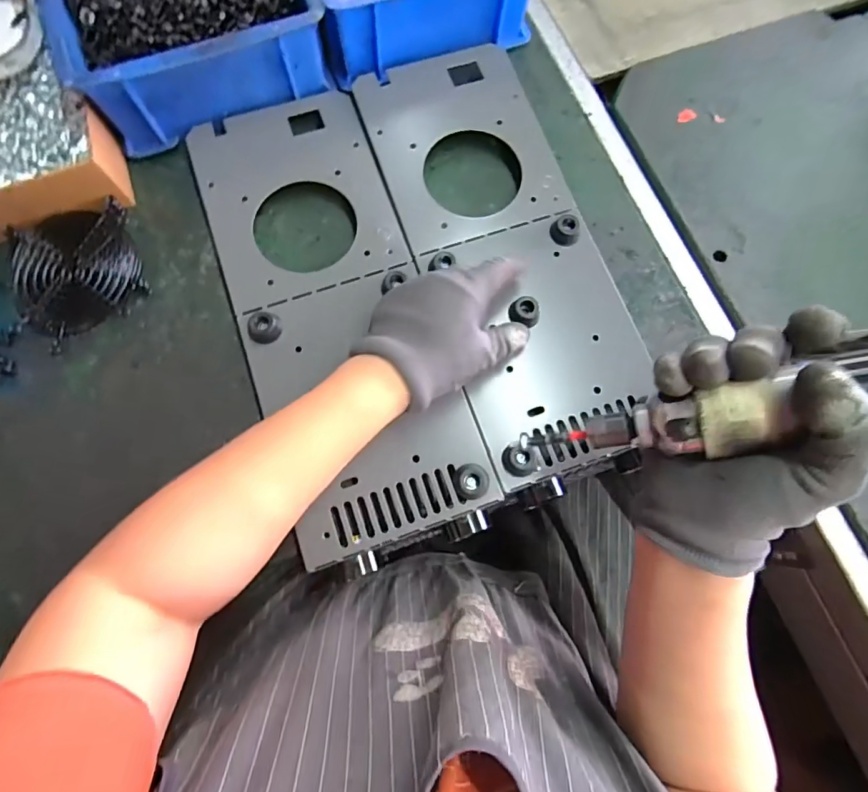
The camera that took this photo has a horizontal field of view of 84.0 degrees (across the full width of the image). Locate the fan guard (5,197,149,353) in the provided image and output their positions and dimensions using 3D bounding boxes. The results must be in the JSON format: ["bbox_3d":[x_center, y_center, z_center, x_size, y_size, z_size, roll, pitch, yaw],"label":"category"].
[{"bbox_3d":[-0.291,-0.104,0.394,0.093,0.017,0.101,-24,88,-10],"label":"fan guard"}]

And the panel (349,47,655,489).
[{"bbox_3d":[0.056,-0.127,0.402,0.141,0.021,0.384,-18,78,-5],"label":"panel"}]

